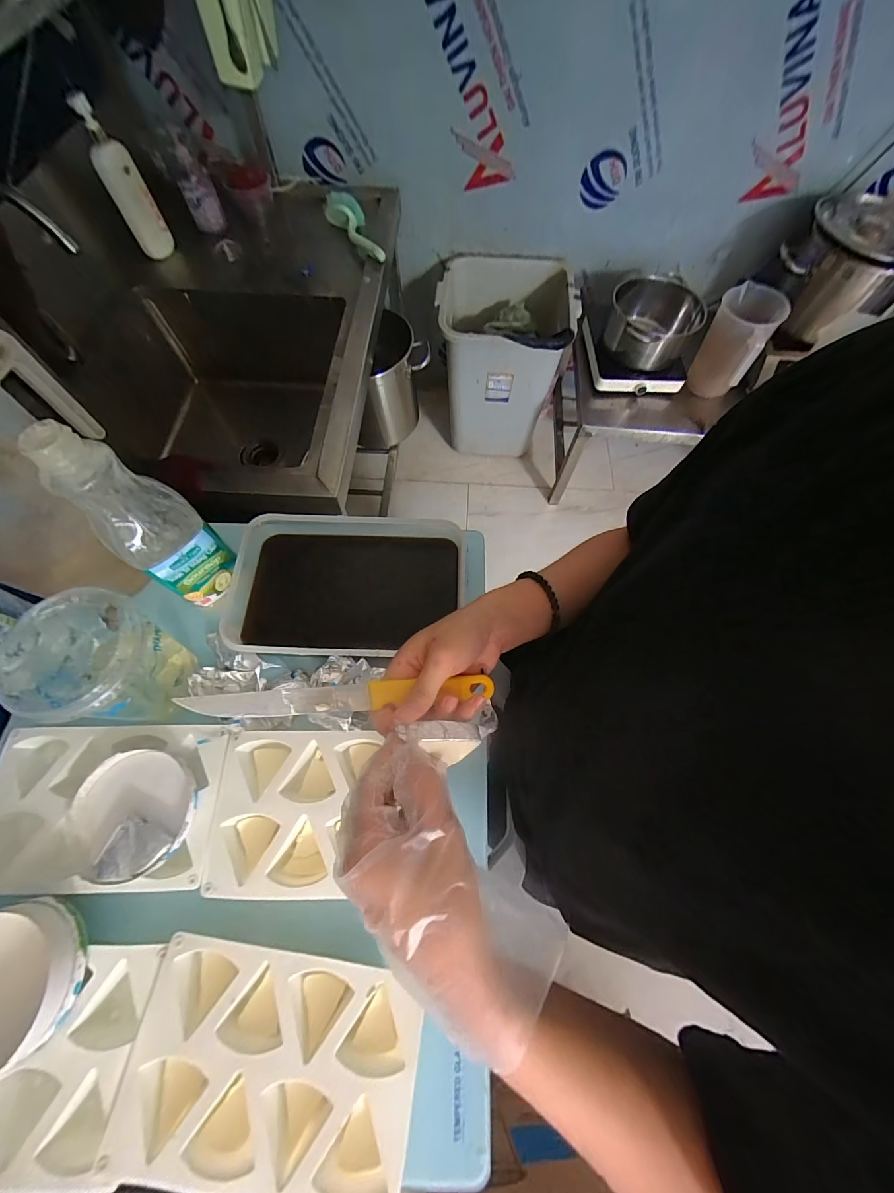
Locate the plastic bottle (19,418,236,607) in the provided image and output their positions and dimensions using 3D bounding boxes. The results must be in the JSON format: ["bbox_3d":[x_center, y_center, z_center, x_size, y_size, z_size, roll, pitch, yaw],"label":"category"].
[{"bbox_3d":[-0.293,-0.067,0.390,0.062,0.209,0.081,40,72,15],"label":"plastic bottle"}]

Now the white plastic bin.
[{"bbox_3d":[0.201,-0.862,1.482,0.433,0.524,0.460,-5,67,-3],"label":"white plastic bin"}]

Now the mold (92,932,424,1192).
[{"bbox_3d":[-0.140,0.382,0.325,0.228,0.030,0.147,6,67,2],"label":"mold"}]

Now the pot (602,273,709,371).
[{"bbox_3d":[0.659,-0.877,1.260,0.264,0.138,0.308,13,68,5],"label":"pot"}]

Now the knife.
[{"bbox_3d":[-0.063,0.070,0.273,0.205,0.006,0.017,1,66,-20],"label":"knife"}]

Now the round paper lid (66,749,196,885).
[{"bbox_3d":[-0.302,0.204,0.373,0.110,0.014,0.106,-8,67,-4],"label":"round paper lid"}]

